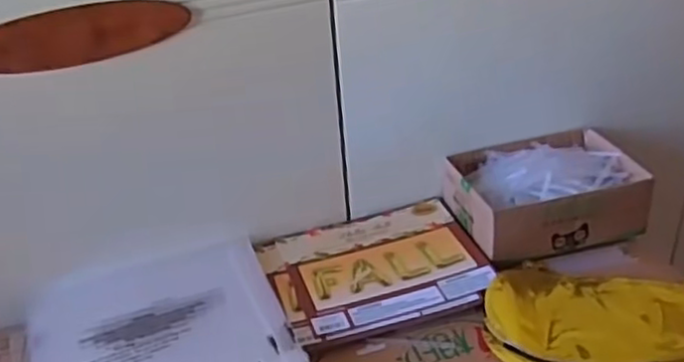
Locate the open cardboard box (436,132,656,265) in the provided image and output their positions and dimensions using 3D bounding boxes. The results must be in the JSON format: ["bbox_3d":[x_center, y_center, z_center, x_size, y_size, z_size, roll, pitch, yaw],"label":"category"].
[{"bbox_3d":[0.215,0.009,0.752,0.185,0.062,0.137,-11,35,-11],"label":"open cardboard box"}]

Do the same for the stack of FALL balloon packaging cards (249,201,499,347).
[{"bbox_3d":[0.036,0.085,0.710,0.212,0.013,0.168,-13,35,-13],"label":"stack of FALL balloon packaging cards"}]

